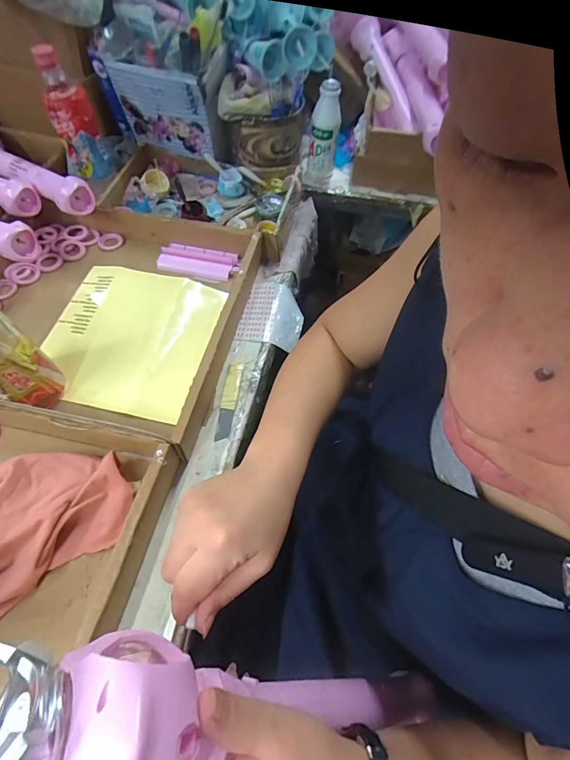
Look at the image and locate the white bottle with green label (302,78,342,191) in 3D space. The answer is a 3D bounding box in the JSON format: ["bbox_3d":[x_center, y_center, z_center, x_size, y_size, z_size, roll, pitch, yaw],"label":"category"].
[{"bbox_3d":[0.066,-0.425,0.681,0.055,0.157,0.053,7,58,1],"label":"white bottle with green label"}]

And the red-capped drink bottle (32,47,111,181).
[{"bbox_3d":[-0.312,-0.388,0.566,0.063,0.156,0.052,-23,62,-17],"label":"red-capped drink bottle"}]

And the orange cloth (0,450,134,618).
[{"bbox_3d":[-0.251,0.110,0.385,0.158,0.035,0.176,-26,64,-18],"label":"orange cloth"}]

